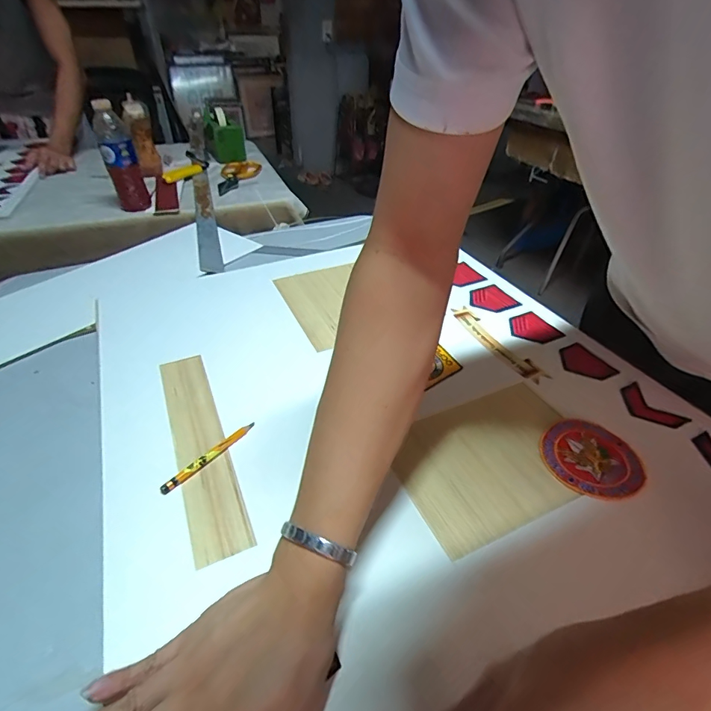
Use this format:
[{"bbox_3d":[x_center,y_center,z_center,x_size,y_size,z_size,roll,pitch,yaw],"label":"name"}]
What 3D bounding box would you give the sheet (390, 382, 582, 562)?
[{"bbox_3d":[0.133,0.099,0.416,0.194,0.010,0.137,-14,40,-21],"label":"sheet"}]

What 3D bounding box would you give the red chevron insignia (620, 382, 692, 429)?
[{"bbox_3d":[0.314,0.053,0.461,0.037,0.008,0.070,-12,39,-15],"label":"red chevron insignia"}]

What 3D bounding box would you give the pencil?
[{"bbox_3d":[-0.140,0.096,0.411,0.007,0.013,0.102,27,45,31],"label":"pencil"}]

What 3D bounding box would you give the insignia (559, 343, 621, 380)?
[{"bbox_3d":[0.280,0.009,0.518,0.053,0.005,0.064,-28,45,-31],"label":"insignia"}]

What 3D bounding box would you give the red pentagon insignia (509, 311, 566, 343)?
[{"bbox_3d":[0.239,-0.039,0.578,0.062,0.005,0.062,-12,39,-14],"label":"red pentagon insignia"}]

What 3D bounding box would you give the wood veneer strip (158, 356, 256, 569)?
[{"bbox_3d":[-0.159,0.085,0.431,0.048,0.007,0.260,-12,41,-23],"label":"wood veneer strip"}]

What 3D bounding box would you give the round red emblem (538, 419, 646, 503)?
[{"bbox_3d":[0.225,0.099,0.409,0.083,0.005,0.089,-4,40,3],"label":"round red emblem"}]

